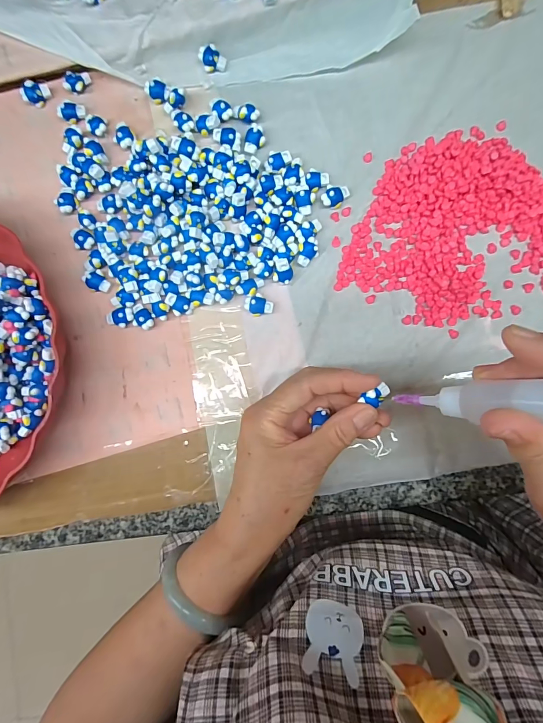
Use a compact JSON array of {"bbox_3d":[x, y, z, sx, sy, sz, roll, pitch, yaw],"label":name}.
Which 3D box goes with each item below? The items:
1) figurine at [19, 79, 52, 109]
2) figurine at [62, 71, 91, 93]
[{"bbox_3d":[-0.190,-0.218,0.298,0.015,0.011,0.021,38,90,3],"label":"figurine"},{"bbox_3d":[-0.159,-0.227,0.299,0.021,0.008,0.014,-1,88,3],"label":"figurine"}]

